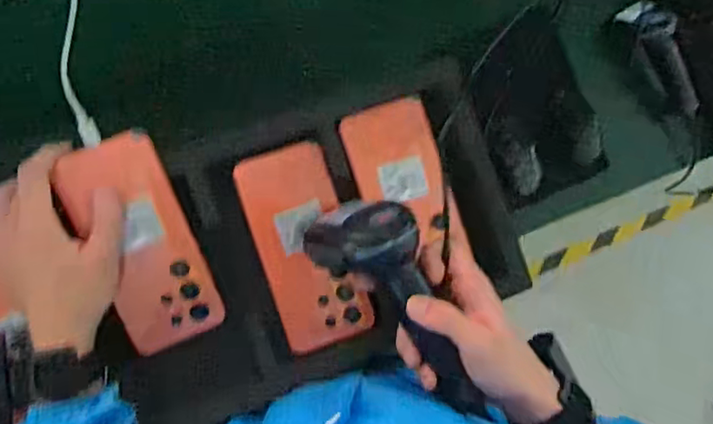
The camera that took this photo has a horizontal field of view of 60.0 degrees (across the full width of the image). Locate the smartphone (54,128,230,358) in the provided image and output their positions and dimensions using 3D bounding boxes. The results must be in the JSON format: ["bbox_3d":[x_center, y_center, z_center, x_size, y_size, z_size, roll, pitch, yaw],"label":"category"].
[{"bbox_3d":[-0.170,0.026,0.495,0.080,0.015,0.169,-20,102,-10],"label":"smartphone"}]

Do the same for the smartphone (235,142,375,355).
[{"bbox_3d":[-0.043,0.030,0.530,0.080,0.009,0.171,-19,92,-10],"label":"smartphone"}]

